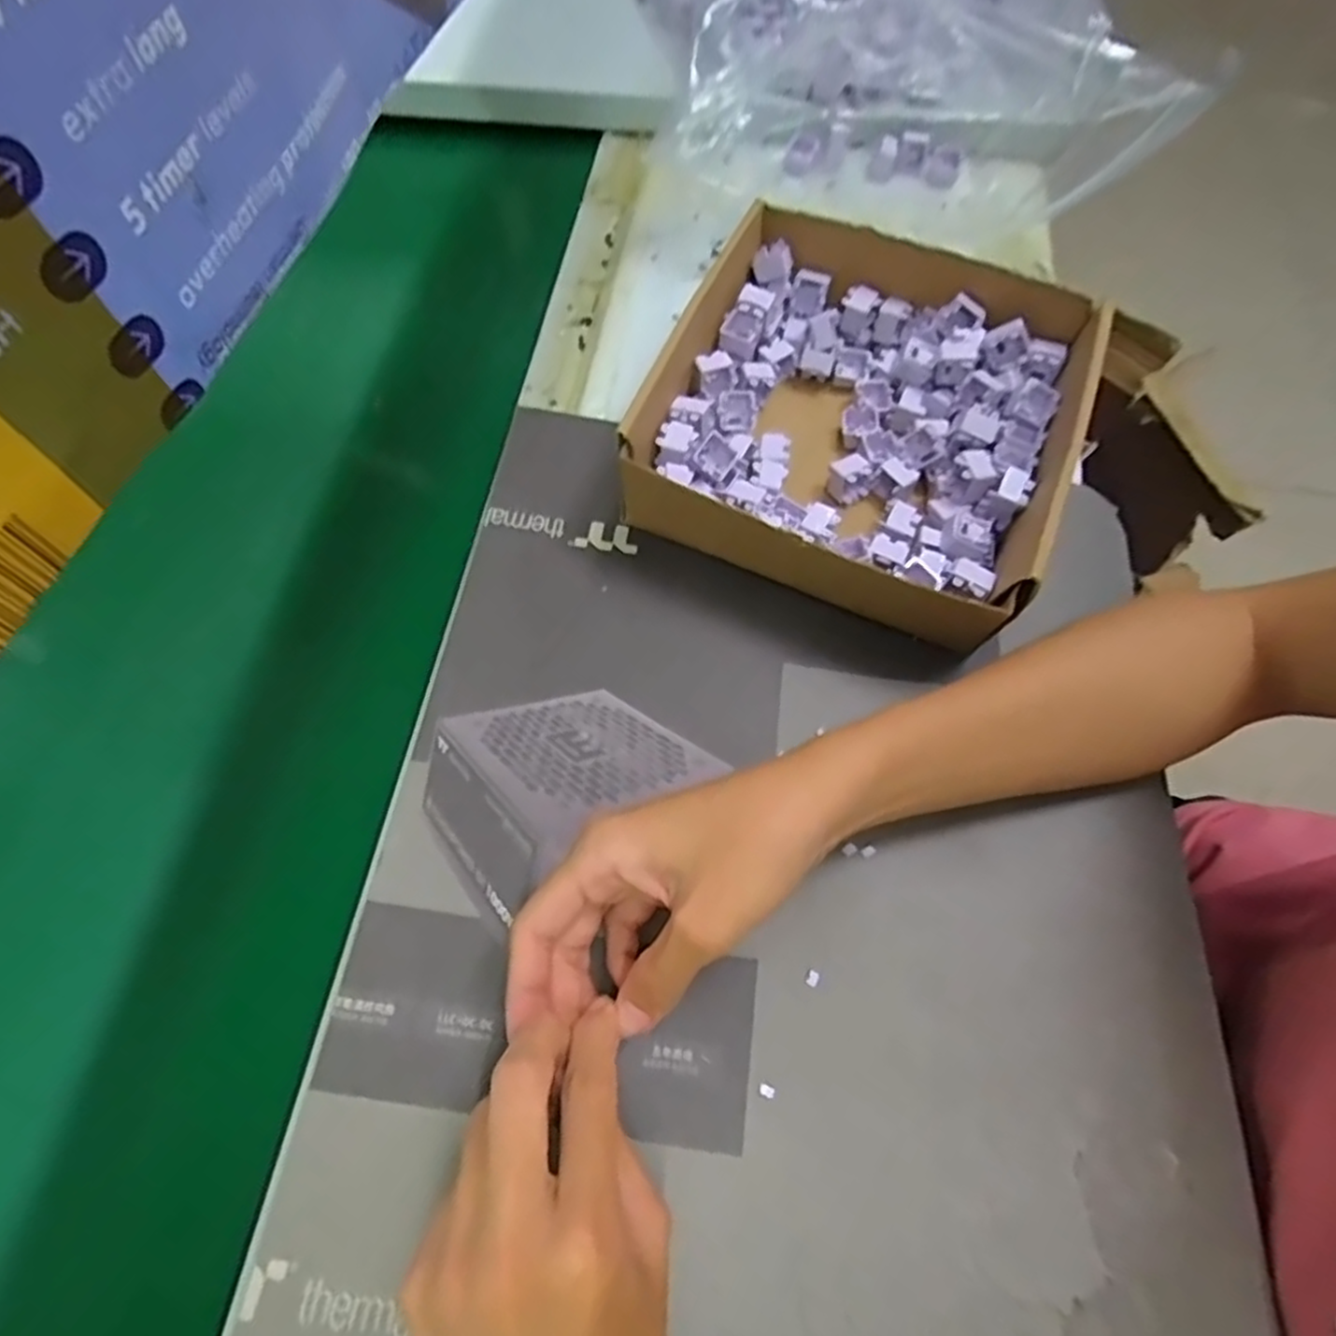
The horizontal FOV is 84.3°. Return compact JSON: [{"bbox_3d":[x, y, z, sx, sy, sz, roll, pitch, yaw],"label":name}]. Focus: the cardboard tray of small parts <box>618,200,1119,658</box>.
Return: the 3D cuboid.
[{"bbox_3d":[0.104,-0.138,0.406,0.203,0.063,0.222,22,67,9],"label":"cardboard tray of small parts"}]

